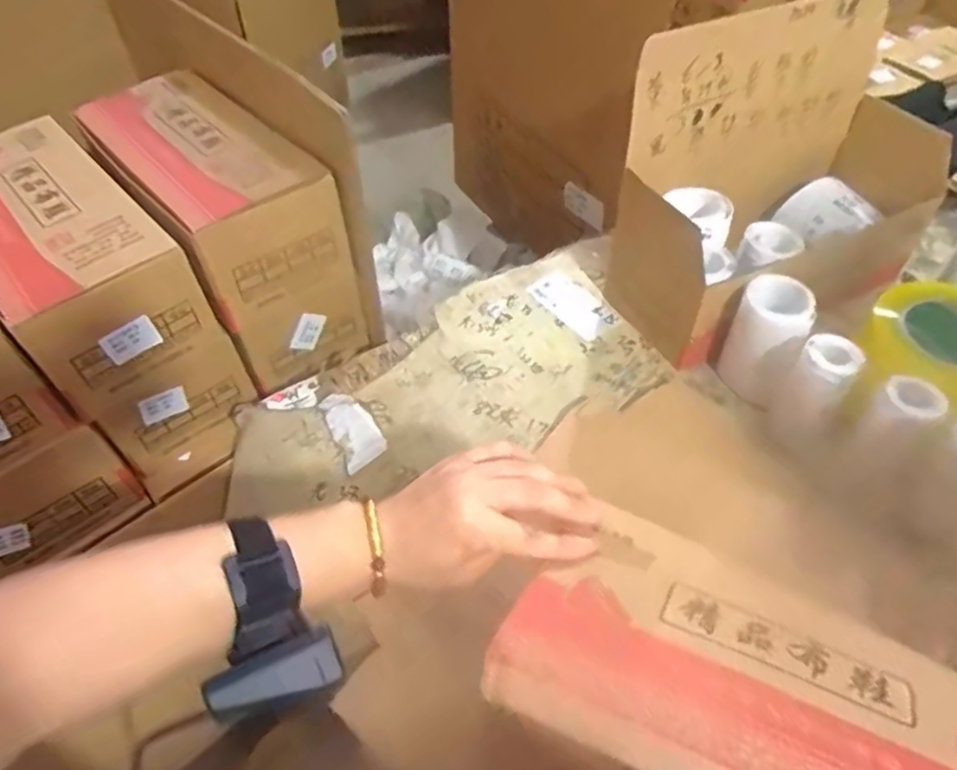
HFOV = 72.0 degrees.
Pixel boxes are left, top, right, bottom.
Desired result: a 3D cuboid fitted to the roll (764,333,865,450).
[{"bbox_3d":[0.275,0.006,0.545,0.047,0.087,0.045,30,56,24],"label":"roll"}]

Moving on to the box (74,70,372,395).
[{"bbox_3d":[-0.263,-0.165,0.684,0.138,0.202,0.296,-32,56,-24],"label":"box"}]

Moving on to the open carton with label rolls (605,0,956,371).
[{"bbox_3d":[0.299,-0.205,0.624,0.339,0.222,0.163,-21,52,-17],"label":"open carton with label rolls"}]

